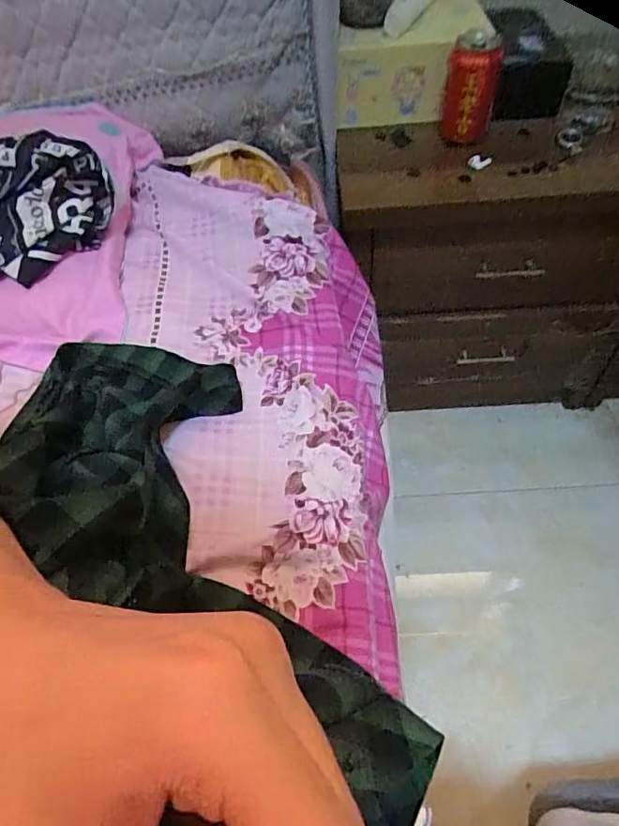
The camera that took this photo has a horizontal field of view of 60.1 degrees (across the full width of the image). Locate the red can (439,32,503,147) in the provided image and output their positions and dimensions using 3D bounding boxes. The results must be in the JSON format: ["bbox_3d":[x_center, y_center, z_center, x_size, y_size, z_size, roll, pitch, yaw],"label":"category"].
[{"bbox_3d":[0.207,-0.414,0.684,0.061,0.109,0.055,10,56,11],"label":"red can"}]

